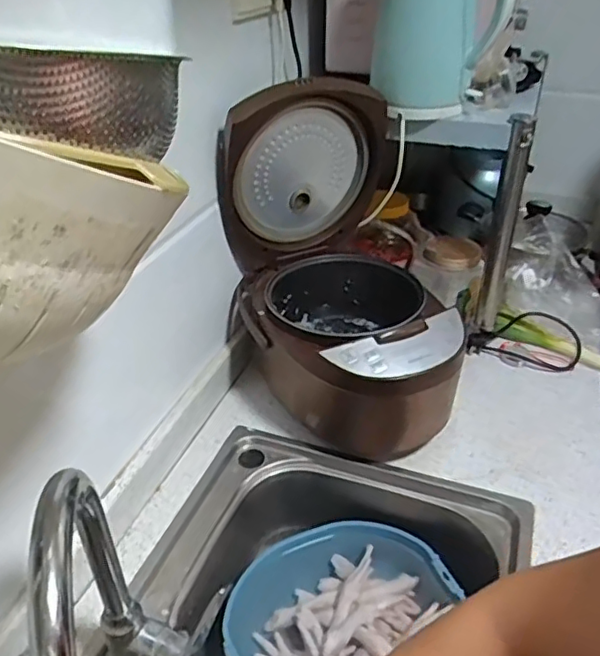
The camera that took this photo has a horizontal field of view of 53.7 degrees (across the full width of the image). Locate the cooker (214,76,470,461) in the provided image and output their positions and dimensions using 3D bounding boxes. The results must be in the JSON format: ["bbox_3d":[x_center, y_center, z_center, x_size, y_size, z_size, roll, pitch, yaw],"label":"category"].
[{"bbox_3d":[0.053,-0.088,0.838,0.286,0.403,0.372,-8,35,-11],"label":"cooker"}]

